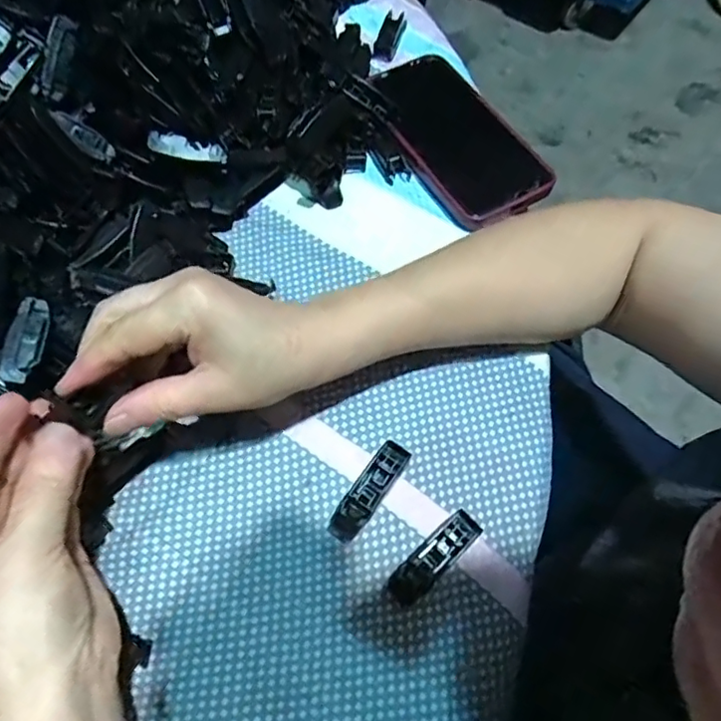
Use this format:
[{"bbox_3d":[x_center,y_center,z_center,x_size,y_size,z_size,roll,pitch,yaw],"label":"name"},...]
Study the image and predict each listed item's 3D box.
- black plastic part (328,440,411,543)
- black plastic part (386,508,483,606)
[{"bbox_3d":[0.005,0.071,0.313,0.017,0.011,0.058,33,70,14],"label":"black plastic part"},{"bbox_3d":[0.038,0.102,0.298,0.056,0.012,0.018,-41,72,-16],"label":"black plastic part"}]

